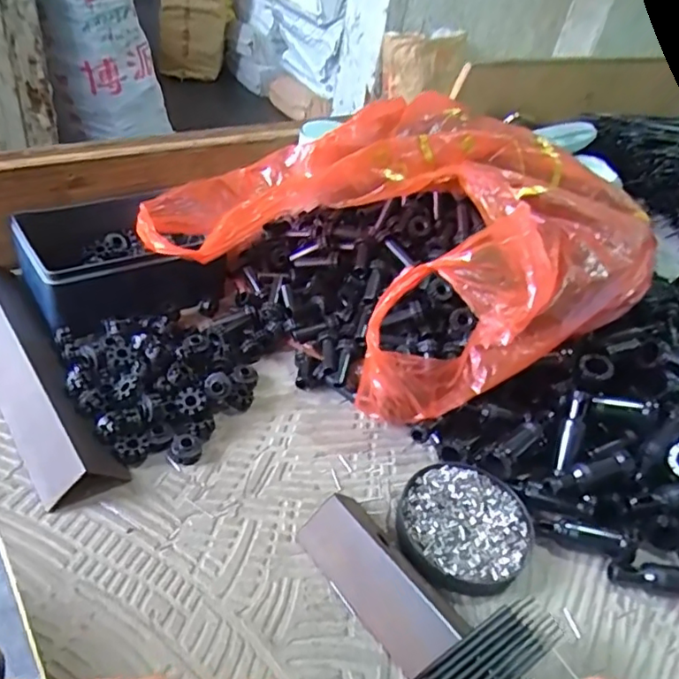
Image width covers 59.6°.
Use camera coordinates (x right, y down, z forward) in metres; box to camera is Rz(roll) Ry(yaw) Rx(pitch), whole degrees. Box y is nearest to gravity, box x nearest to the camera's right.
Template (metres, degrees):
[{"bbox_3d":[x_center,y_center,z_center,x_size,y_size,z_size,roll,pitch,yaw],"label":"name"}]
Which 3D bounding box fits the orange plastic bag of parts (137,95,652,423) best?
[{"bbox_3d":[0.057,-0.075,0.468,0.315,0.118,0.300,29,42,19],"label":"orange plastic bag of parts"}]

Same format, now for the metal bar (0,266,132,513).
[{"bbox_3d":[-0.218,0.011,0.407,0.049,0.023,0.242,-20,49,-32],"label":"metal bar"}]

